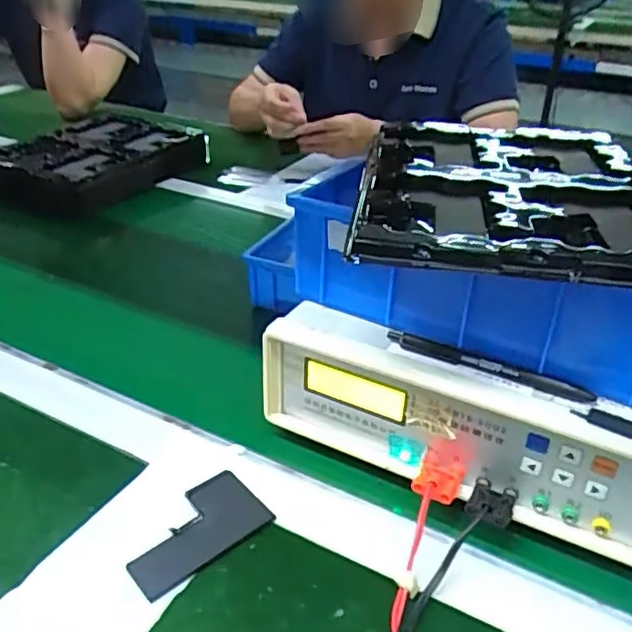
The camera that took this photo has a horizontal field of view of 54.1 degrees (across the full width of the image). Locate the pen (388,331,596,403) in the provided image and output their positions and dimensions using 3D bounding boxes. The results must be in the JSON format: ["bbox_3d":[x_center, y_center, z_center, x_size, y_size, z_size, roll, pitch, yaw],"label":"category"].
[{"bbox_3d":[0.113,0.033,0.418,0.139,0.010,0.016,19,36,26],"label":"pen"}]

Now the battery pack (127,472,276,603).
[{"bbox_3d":[-0.083,0.146,0.425,0.097,0.009,0.058,-25,40,-35],"label":"battery pack"}]

